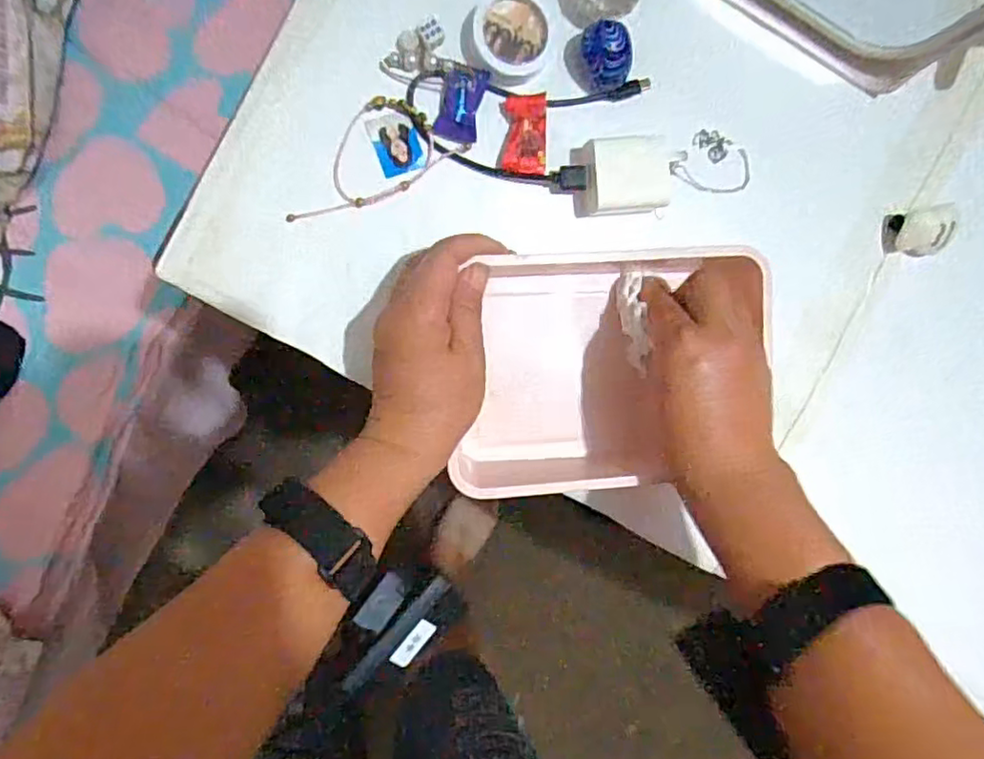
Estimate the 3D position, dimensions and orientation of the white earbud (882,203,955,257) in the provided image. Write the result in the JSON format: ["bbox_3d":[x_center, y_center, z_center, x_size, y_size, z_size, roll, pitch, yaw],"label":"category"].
[{"bbox_3d":[0.300,-0.103,0.447,0.034,0.027,0.032,-10,94,-8],"label":"white earbud"}]

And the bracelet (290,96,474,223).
[{"bbox_3d":[-0.077,-0.136,0.389,0.116,0.008,0.055,-31,97,-6],"label":"bracelet"}]

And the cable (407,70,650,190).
[{"bbox_3d":[0.026,-0.155,0.398,0.151,0.012,0.068,-2,93,-8],"label":"cable"}]

